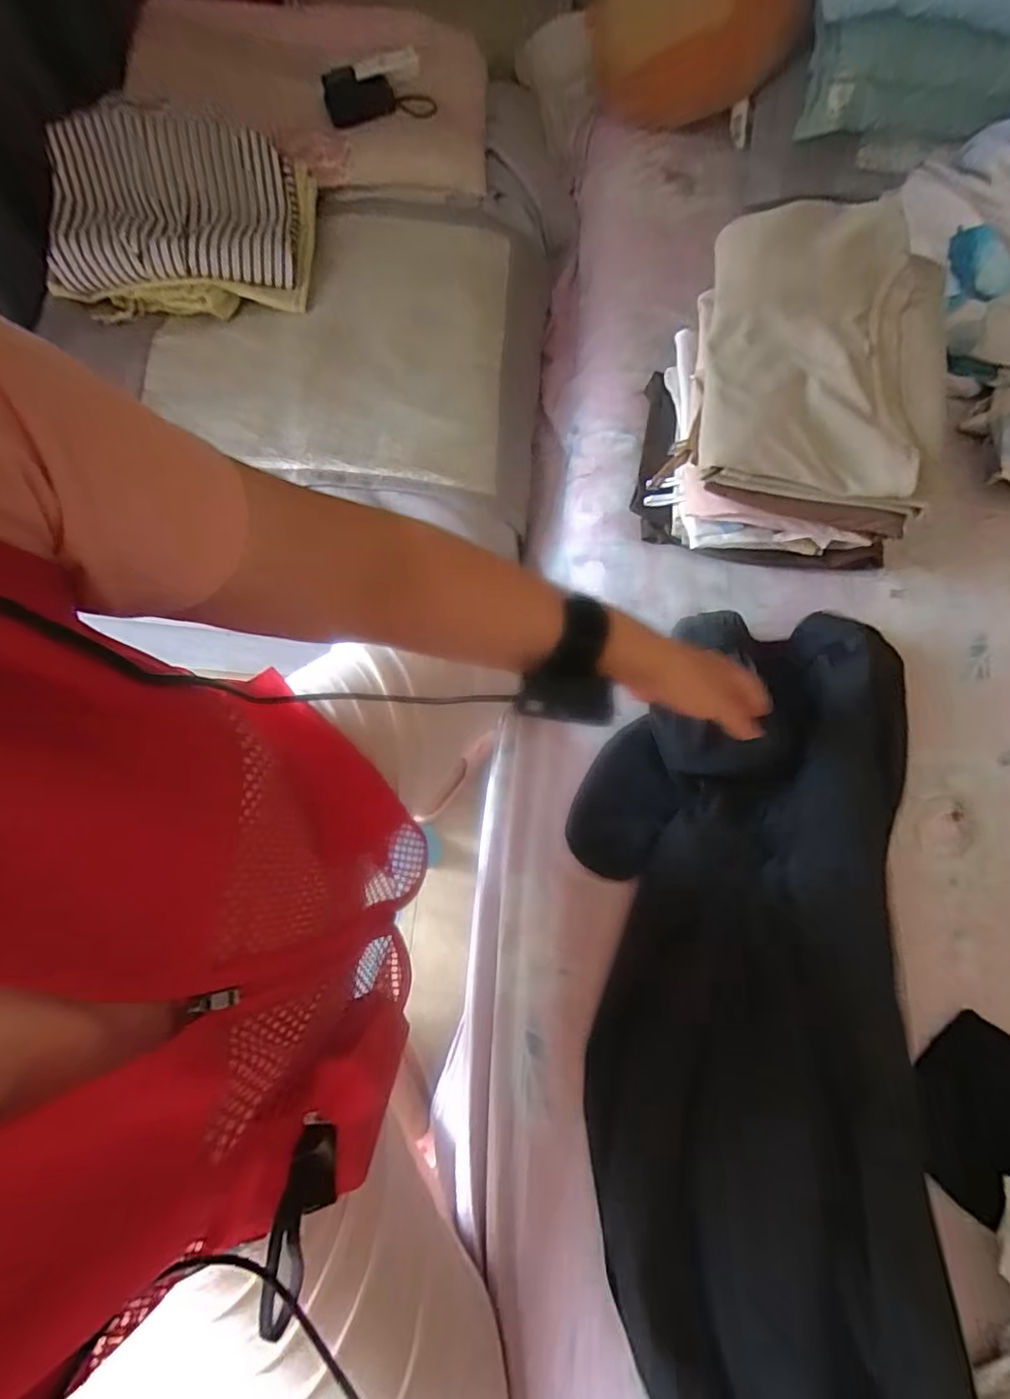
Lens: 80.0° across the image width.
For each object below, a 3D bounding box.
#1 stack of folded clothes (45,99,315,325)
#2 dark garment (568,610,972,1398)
[{"bbox_3d":[-0.467,-0.690,0.877,0.339,0.134,0.285,-5,72,-3],"label":"stack of folded clothes"},{"bbox_3d":[0.216,0.318,0.541,0.283,0.146,0.828,4,69,2],"label":"dark garment"}]

